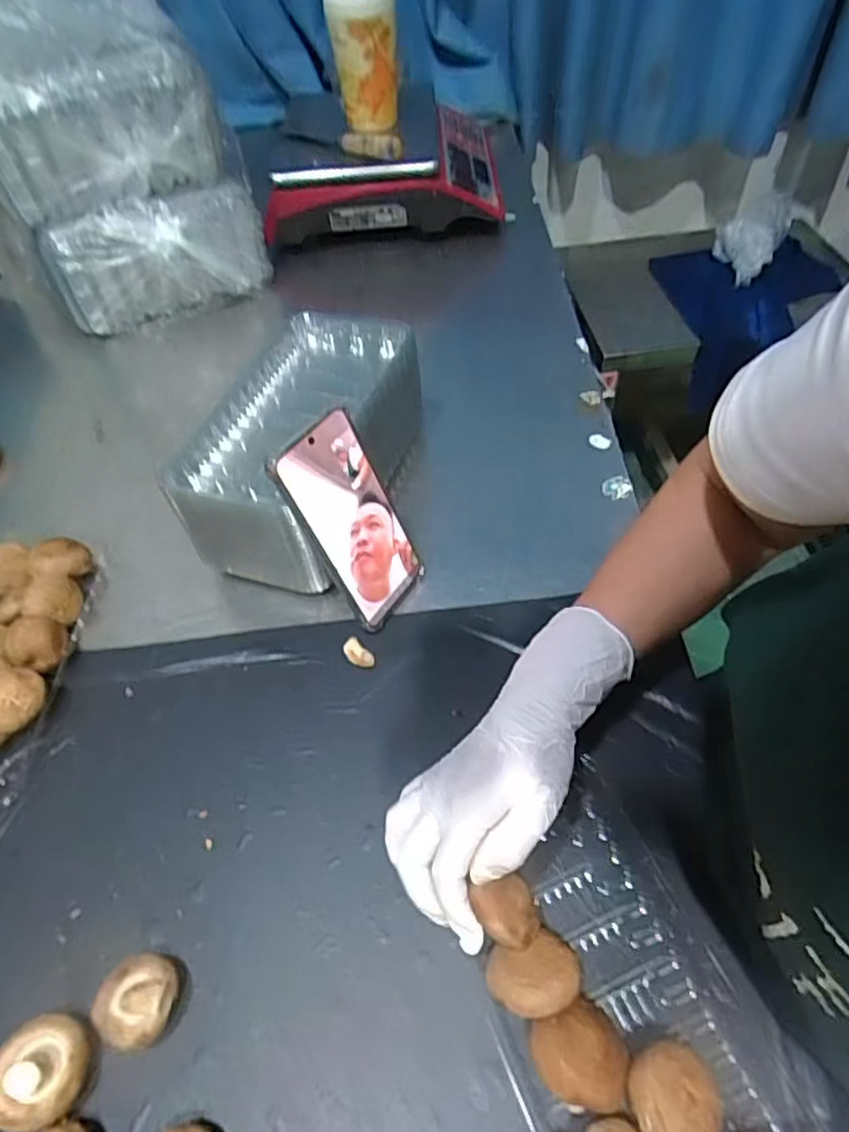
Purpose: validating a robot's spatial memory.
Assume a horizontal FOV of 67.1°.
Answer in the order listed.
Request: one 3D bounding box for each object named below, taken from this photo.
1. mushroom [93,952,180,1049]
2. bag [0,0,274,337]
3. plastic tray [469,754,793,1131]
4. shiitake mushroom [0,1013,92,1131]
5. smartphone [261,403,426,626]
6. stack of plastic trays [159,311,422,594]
[{"bbox_3d":[-0.158,0.240,0.354,0.043,0.029,0.042,-5,52,2],"label":"mushroom"},{"bbox_3d":[-0.365,-0.452,0.723,0.286,0.279,0.203,-27,55,-14],"label":"bag"},{"bbox_3d":[0.096,0.226,0.330,0.115,0.042,0.225,-19,53,-9],"label":"plastic tray"},{"bbox_3d":[-0.200,0.263,0.333,0.044,0.036,0.046,1,53,6],"label":"shiitake mushroom"},{"bbox_3d":[-0.051,-0.030,0.469,0.016,0.158,0.076,16,53,45],"label":"smartphone"},{"bbox_3d":[-0.097,-0.107,0.566,0.131,0.103,0.258,13,55,15],"label":"stack of plastic trays"}]

